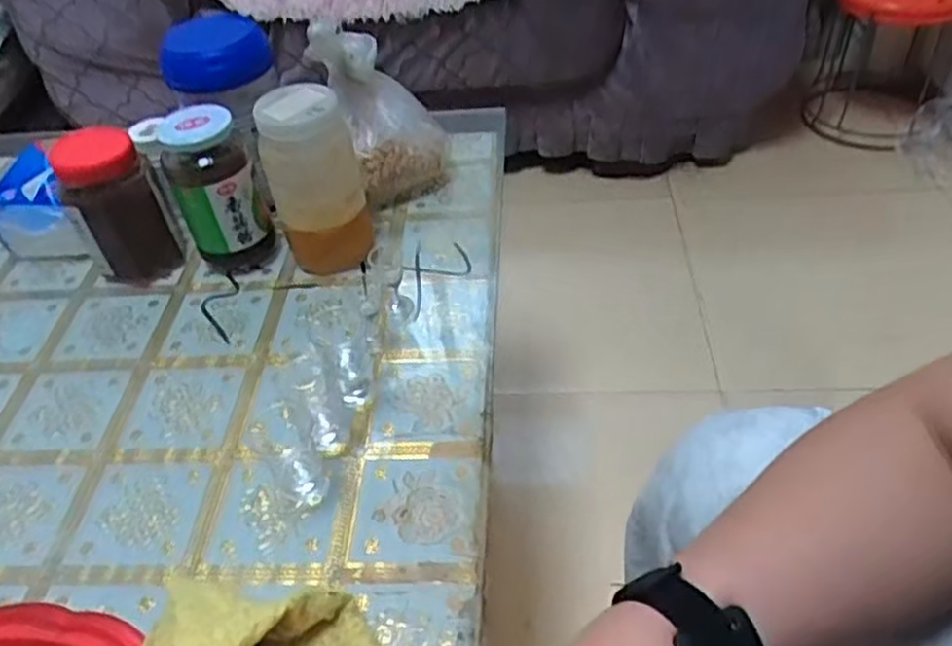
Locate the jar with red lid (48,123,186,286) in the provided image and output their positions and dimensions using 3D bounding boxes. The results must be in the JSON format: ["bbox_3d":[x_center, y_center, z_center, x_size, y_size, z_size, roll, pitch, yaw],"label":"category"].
[{"bbox_3d":[-0.343,-0.113,0.716,0.073,0.143,0.065,-21,45,-14],"label":"jar with red lid"}]

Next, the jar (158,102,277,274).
[{"bbox_3d":[-0.244,-0.122,0.707,0.075,0.147,0.077,-4,44,4],"label":"jar"}]

